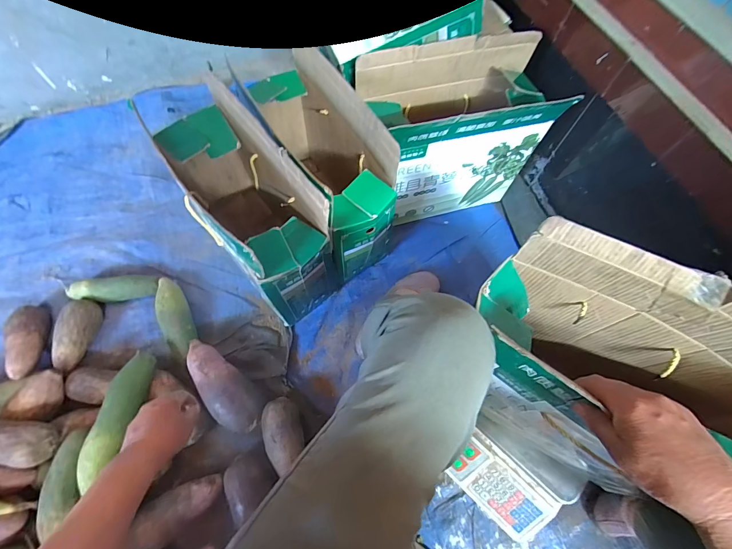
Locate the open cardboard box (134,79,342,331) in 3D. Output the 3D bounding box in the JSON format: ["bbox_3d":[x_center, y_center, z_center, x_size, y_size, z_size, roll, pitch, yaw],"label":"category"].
[{"bbox_3d":[-0.210,-0.123,0.669,0.167,0.329,0.365,-36,73,-15],"label":"open cardboard box"}]

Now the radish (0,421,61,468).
[{"bbox_3d":[-0.599,0.261,0.568,0.178,0.046,0.060,14,67,-9],"label":"radish"}]

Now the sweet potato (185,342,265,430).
[{"bbox_3d":[-0.281,0.217,0.705,0.083,0.061,0.203,-36,73,-15],"label":"sweet potato"}]

